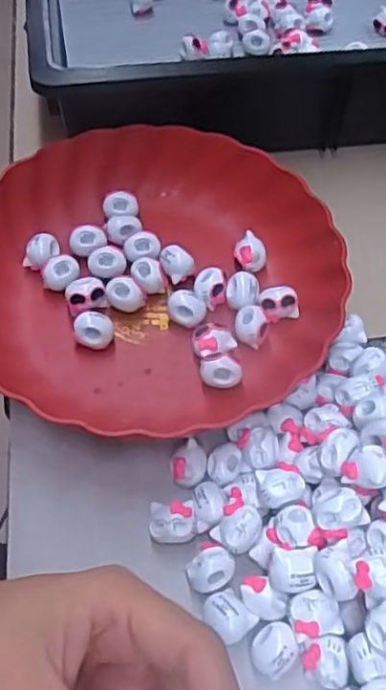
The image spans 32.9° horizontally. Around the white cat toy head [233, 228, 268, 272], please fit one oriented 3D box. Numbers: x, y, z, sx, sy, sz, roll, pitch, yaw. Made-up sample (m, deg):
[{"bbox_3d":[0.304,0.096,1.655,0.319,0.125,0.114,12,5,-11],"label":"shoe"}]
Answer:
[{"bbox_3d":[0.040,-0.065,0.461,0.022,0.016,0.025,3,55,-1],"label":"white cat toy head"}]

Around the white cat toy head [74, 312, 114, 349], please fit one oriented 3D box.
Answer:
[{"bbox_3d":[-0.063,-0.009,0.421,0.024,0.020,0.021,-14,57,-13],"label":"white cat toy head"}]

